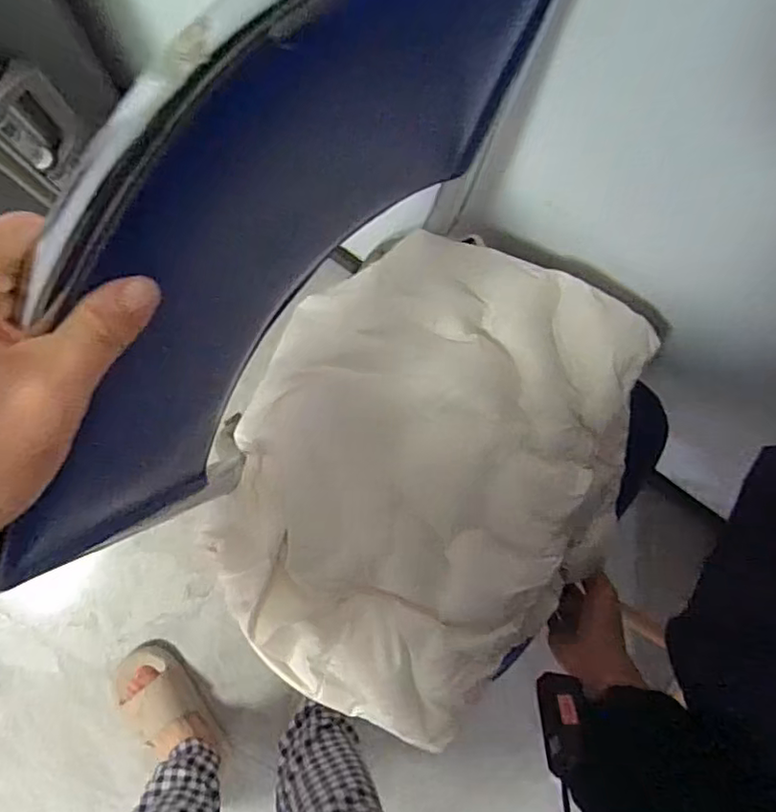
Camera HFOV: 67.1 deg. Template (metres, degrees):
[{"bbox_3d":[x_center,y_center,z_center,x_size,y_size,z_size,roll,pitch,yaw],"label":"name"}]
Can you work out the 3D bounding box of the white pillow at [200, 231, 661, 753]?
[{"bbox_3d":[0.042,0.055,0.474,0.309,0.088,0.371,26,85,-8],"label":"white pillow"}]

